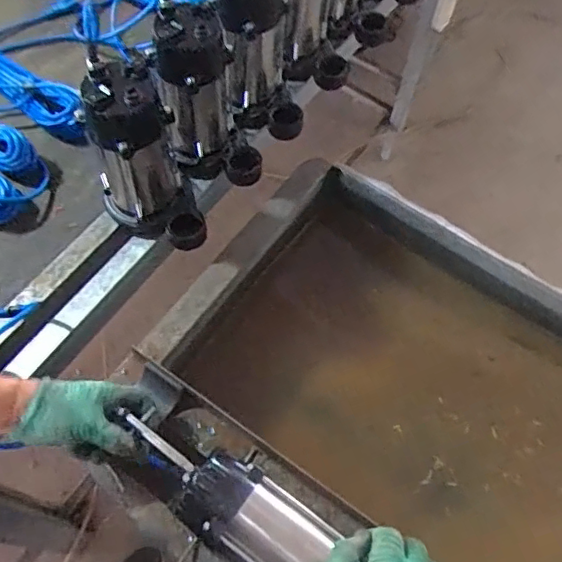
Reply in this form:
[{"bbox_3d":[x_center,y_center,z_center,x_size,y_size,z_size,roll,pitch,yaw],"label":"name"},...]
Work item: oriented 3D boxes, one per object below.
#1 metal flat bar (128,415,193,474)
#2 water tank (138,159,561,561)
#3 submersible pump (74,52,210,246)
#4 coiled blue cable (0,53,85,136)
[{"bbox_3d":[-0.136,0.183,0.646,0.093,0.006,0.012,35,66,9],"label":"metal flat bar"},{"bbox_3d":[0.207,0.218,0.835,0.755,0.224,0.575,32,65,13],"label":"water tank"},{"bbox_3d":[-0.179,-0.145,0.753,0.121,0.237,0.133,-17,65,-12],"label":"submersible pump"},{"bbox_3d":[-0.445,-0.337,0.933,0.351,0.057,0.070,35,66,14],"label":"coiled blue cable"}]

